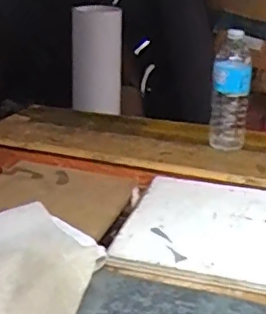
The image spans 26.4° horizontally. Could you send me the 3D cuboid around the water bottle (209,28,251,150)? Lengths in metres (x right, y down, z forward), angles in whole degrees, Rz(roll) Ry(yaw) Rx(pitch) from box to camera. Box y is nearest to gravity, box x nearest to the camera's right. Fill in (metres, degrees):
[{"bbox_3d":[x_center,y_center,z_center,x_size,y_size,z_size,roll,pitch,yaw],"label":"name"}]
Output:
[{"bbox_3d":[0.209,-0.135,1.222,0.080,0.251,0.060,4,23,7],"label":"water bottle"}]

